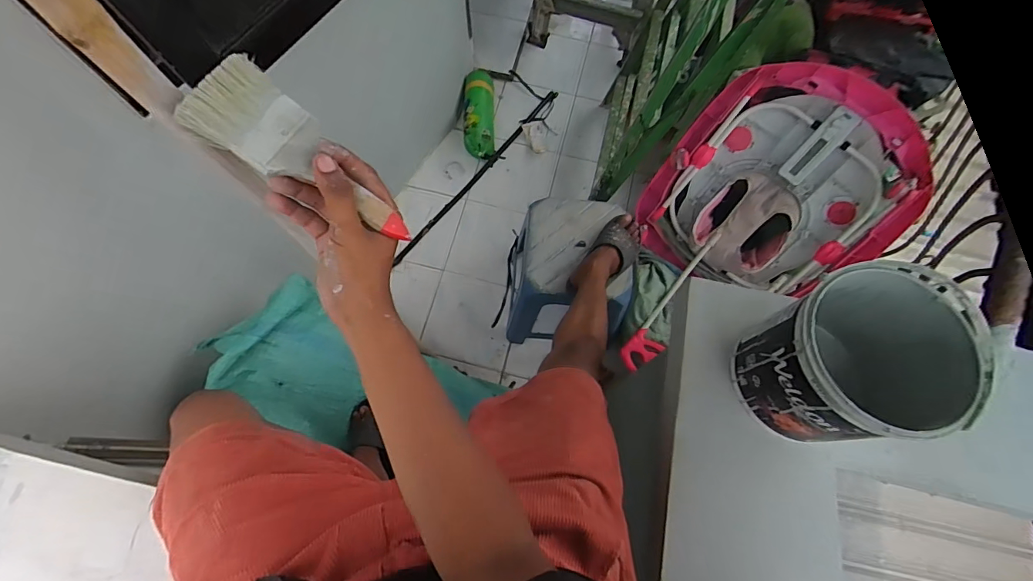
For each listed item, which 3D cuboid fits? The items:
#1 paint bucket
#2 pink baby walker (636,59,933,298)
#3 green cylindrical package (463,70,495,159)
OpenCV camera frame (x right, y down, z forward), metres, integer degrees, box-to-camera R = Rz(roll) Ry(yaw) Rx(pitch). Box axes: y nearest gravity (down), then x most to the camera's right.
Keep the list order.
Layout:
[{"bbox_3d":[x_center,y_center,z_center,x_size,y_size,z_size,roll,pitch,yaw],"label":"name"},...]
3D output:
[{"bbox_3d":[0.401,0.082,0.569,0.199,0.197,0.191,-5,71,-3],"label":"paint bucket"},{"bbox_3d":[0.754,-0.296,1.388,0.638,0.676,0.320,27,28,19],"label":"pink baby walker"},{"bbox_3d":[-0.148,-0.703,1.843,0.121,0.114,0.391,0,71,-1],"label":"green cylindrical package"}]

